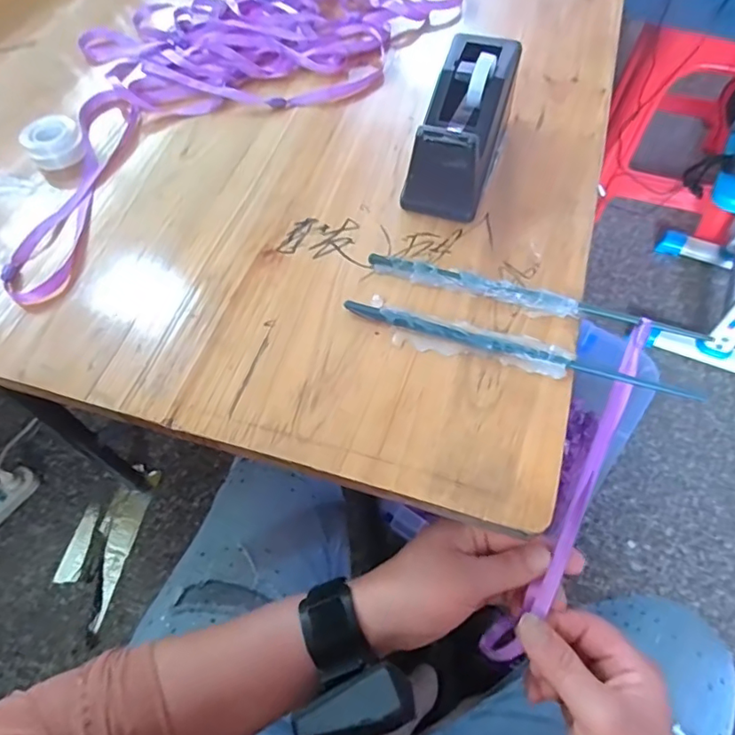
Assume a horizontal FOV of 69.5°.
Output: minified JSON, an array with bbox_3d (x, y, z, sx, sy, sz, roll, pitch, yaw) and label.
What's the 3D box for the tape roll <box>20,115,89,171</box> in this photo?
[{"bbox_3d":[-0.281,-0.203,0.477,0.048,0.026,0.053,-35,63,-16],"label":"tape roll"}]

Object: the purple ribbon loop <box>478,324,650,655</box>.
[{"bbox_3d":[0.136,0.079,0.348,0.021,0.023,0.243,25,85,18],"label":"purple ribbon loop"}]

